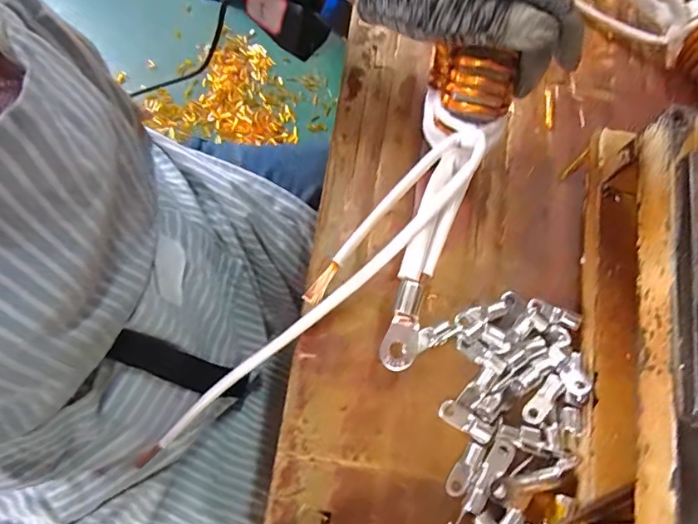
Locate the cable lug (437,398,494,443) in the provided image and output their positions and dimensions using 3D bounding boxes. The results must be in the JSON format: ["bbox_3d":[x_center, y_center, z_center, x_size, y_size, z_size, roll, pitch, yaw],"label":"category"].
[{"bbox_3d":[0.070,0.096,0.286,0.033,0.004,0.012,29,72,25],"label":"cable lug"}]

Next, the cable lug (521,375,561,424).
[{"bbox_3d":[0.119,0.084,0.289,0.012,0.004,0.032,34,90,9],"label":"cable lug"}]

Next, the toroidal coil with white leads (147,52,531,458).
[{"bbox_3d":[0.012,0.012,0.282,0.086,0.051,0.291,36,95,9],"label":"toroidal coil with white leads"}]

